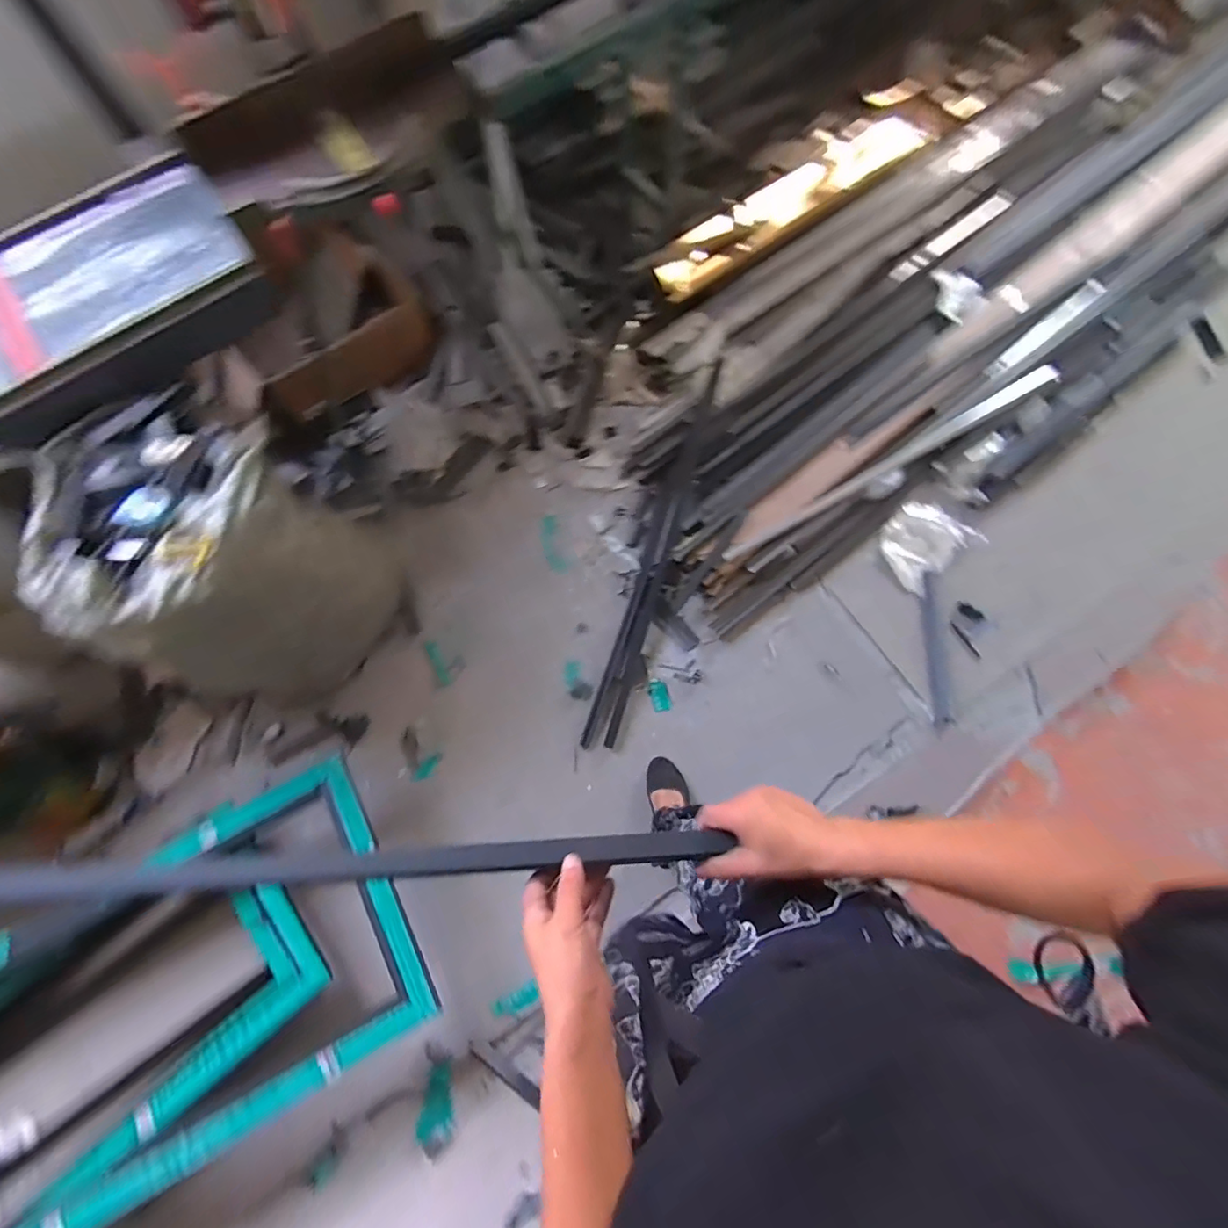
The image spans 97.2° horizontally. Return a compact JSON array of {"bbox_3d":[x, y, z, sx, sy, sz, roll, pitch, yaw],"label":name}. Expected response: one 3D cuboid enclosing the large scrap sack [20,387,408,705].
[{"bbox_3d":[-0.817,-0.100,1.207,0.415,0.628,0.486,34,78,10],"label":"large scrap sack"}]

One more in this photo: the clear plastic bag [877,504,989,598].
[{"bbox_3d":[0.885,-0.210,1.545,0.260,0.032,0.212,-43,77,-10],"label":"clear plastic bag"}]

